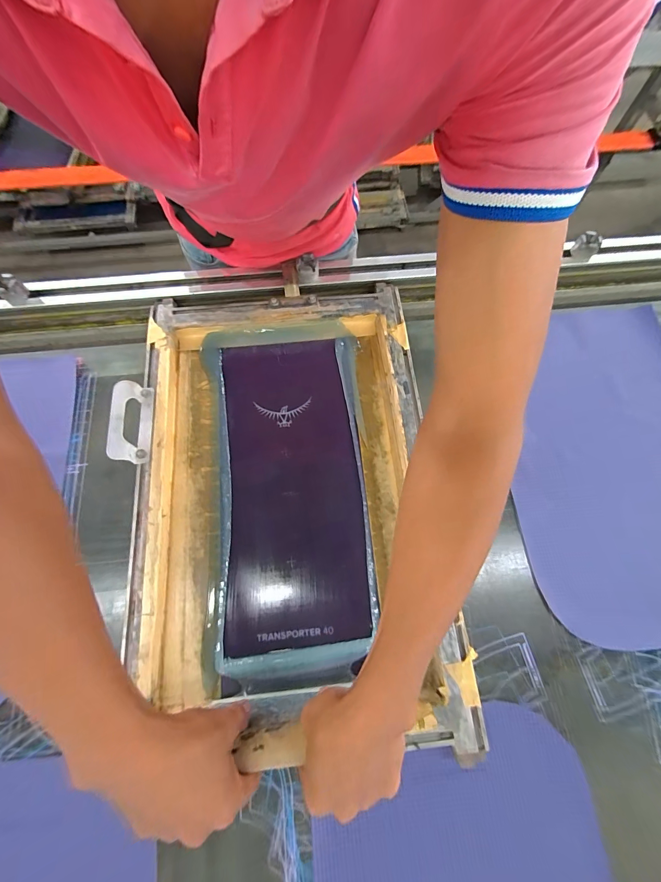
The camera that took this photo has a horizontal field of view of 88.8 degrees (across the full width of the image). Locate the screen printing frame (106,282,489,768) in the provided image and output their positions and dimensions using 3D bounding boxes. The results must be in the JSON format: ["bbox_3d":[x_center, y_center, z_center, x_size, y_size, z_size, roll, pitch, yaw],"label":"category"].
[{"bbox_3d":[-0.069,0.060,0.483,0.423,0.053,0.613,-6,73,0],"label":"screen printing frame"}]

